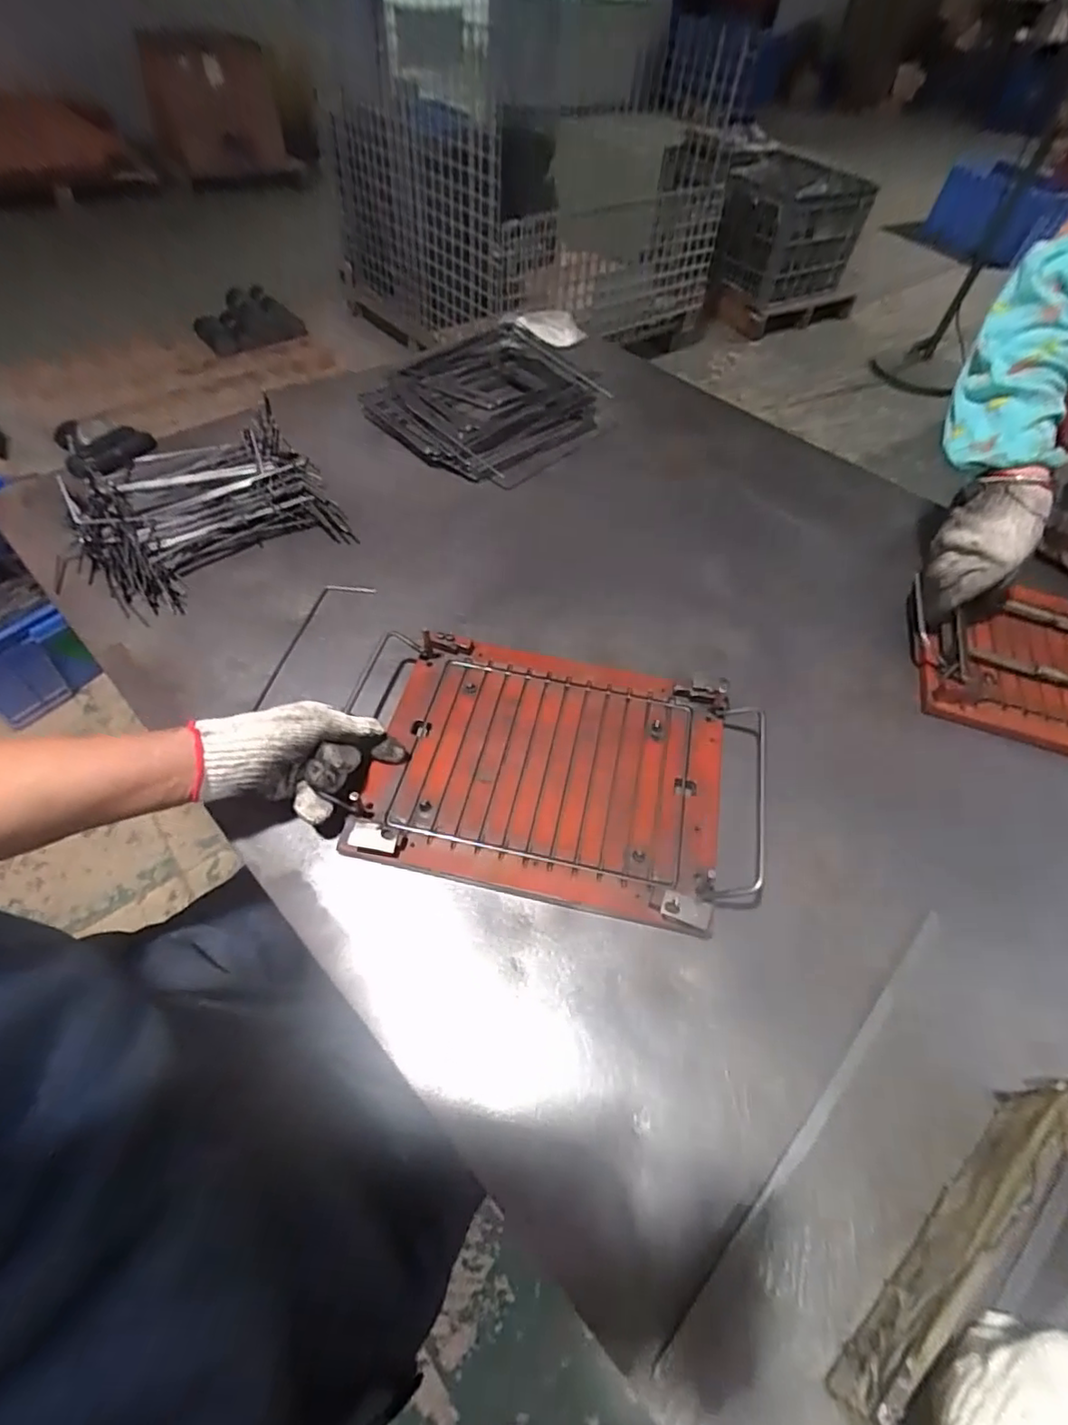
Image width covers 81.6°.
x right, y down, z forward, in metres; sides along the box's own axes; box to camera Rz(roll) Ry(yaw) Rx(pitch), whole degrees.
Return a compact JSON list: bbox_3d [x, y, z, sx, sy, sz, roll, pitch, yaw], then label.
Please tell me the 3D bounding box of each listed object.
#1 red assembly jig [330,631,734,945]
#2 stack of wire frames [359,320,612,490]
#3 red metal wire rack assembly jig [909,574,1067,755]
[{"bbox_3d":[0.014,0.045,0.550,0.297,0.026,0.235,11,56,5],"label":"red assembly jig"},{"bbox_3d":[-0.064,-0.469,0.933,0.271,0.060,0.313,36,57,21],"label":"stack of wire frames"},{"bbox_3d":[0.566,-0.053,0.665,0.310,0.042,0.233,19,53,9],"label":"red metal wire rack assembly jig"}]

